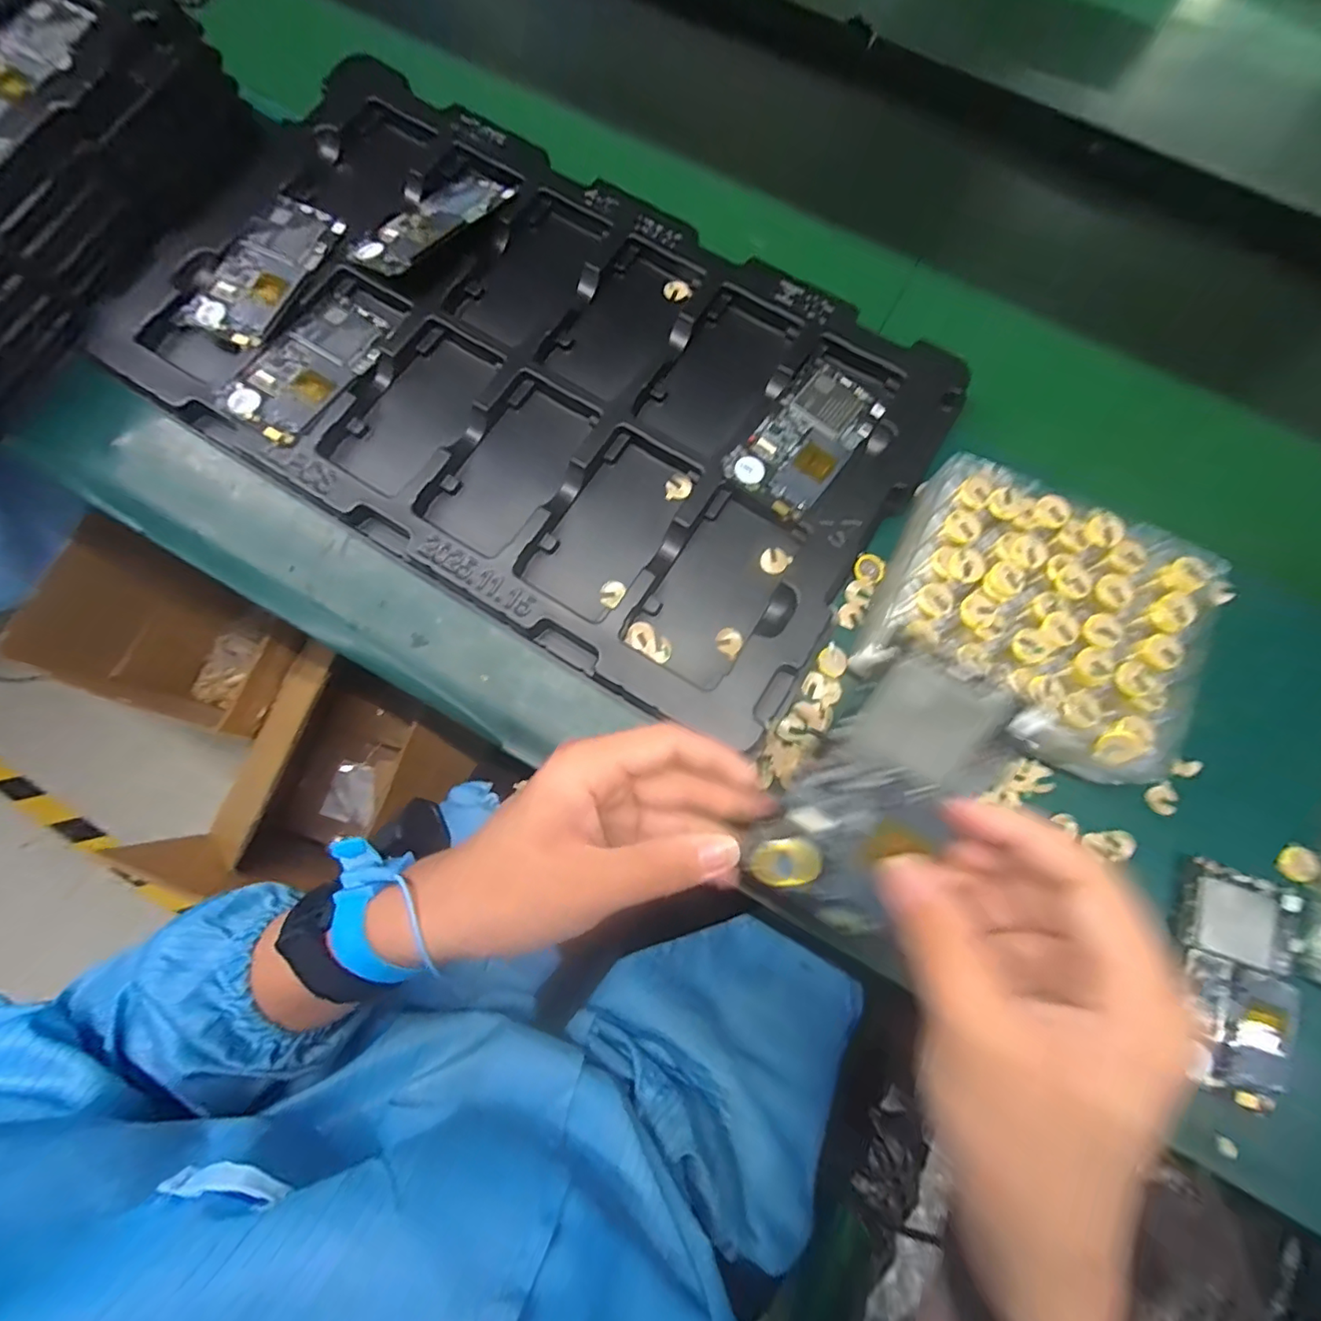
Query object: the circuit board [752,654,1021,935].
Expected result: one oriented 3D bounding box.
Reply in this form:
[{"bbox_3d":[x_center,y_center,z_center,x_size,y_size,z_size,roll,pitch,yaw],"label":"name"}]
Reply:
[{"bbox_3d":[0.090,0.058,0.231,0.060,0.007,0.123,34,107,8],"label":"circuit board"}]

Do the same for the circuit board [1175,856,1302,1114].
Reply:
[{"bbox_3d":[0.337,0.187,0.325,0.063,0.012,0.120,20,76,4],"label":"circuit board"}]

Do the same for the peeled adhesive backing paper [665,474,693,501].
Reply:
[{"bbox_3d":[0.013,-0.123,0.393,0.019,0.005,0.017,-7,75,-3],"label":"peeled adhesive backing paper"}]

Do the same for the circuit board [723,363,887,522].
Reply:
[{"bbox_3d":[0.103,-0.157,0.386,0.063,0.008,0.123,37,77,8],"label":"circuit board"}]

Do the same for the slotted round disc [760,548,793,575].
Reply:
[{"bbox_3d":[0.078,-0.068,0.378,0.019,0.004,0.018,0,75,-1],"label":"slotted round disc"}]

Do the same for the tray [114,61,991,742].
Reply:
[{"bbox_3d":[-0.098,-0.213,0.409,0.553,0.039,0.323,33,77,7],"label":"tray"}]

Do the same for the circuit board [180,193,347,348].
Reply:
[{"bbox_3d":[-0.295,-0.292,0.410,0.056,0.014,0.125,26,76,6],"label":"circuit board"}]

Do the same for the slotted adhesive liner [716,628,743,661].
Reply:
[{"bbox_3d":[0.045,-0.012,0.365,0.017,0.004,0.017,36,77,8],"label":"slotted adhesive liner"}]

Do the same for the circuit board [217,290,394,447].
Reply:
[{"bbox_3d":[-0.250,-0.212,0.395,0.062,0.009,0.123,30,76,7],"label":"circuit board"}]

